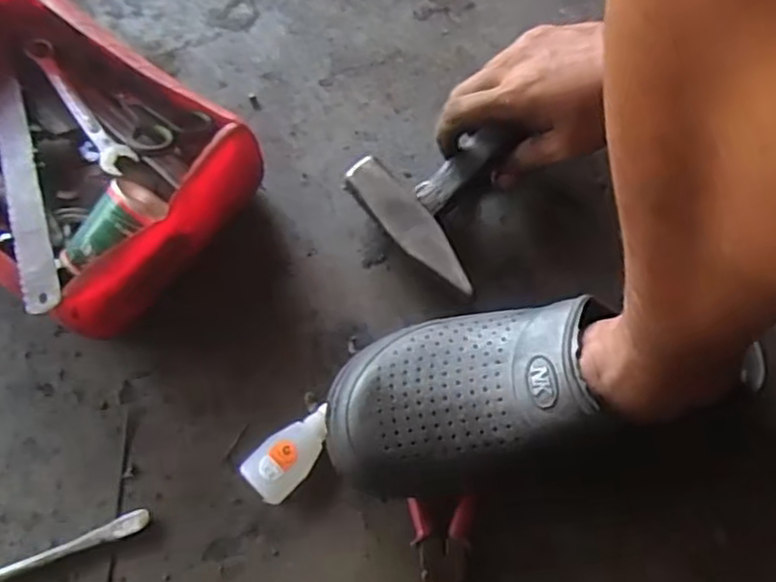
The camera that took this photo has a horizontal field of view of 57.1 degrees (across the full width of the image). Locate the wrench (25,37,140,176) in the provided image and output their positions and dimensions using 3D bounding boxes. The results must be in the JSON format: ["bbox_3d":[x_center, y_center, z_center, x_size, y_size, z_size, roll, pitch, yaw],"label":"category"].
[{"bbox_3d":[-0.225,-0.138,0.518,0.023,0.005,0.136,-34,73,-12],"label":"wrench"}]

